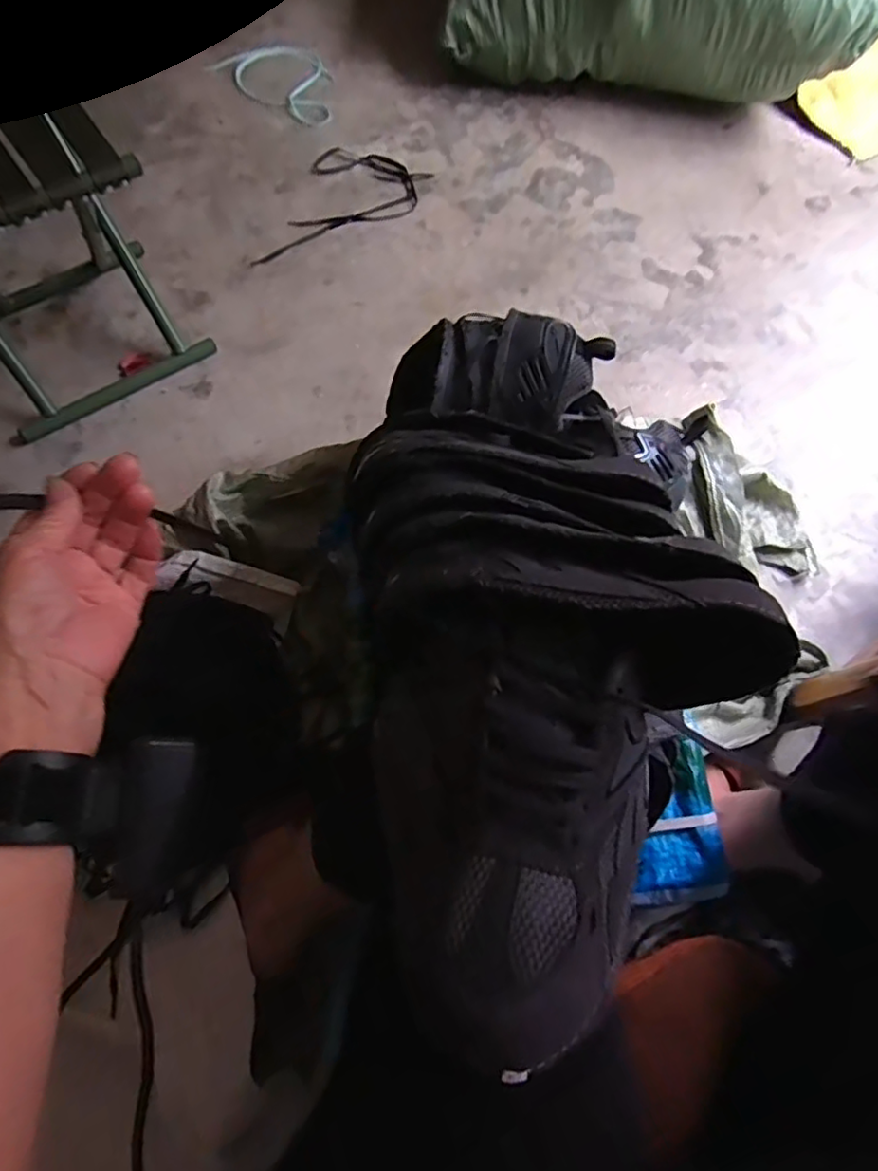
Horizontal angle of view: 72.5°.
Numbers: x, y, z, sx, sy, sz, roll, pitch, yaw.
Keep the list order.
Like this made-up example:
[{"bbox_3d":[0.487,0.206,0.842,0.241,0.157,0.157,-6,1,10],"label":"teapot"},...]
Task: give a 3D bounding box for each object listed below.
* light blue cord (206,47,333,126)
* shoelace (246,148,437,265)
[{"bbox_3d":[-0.327,-1.001,1.186,0.238,0.026,0.186,7,69,0],"label":"light blue cord"},{"bbox_3d":[-0.167,-0.668,1.077,0.212,0.012,0.320,18,70,4],"label":"shoelace"}]

